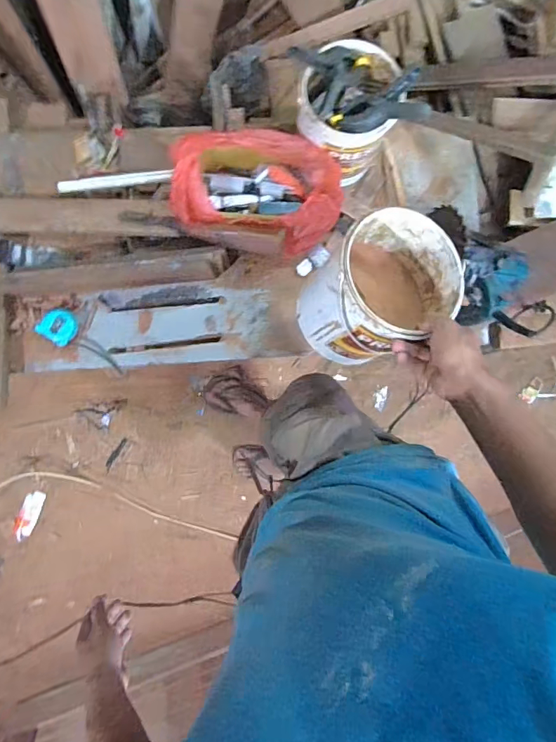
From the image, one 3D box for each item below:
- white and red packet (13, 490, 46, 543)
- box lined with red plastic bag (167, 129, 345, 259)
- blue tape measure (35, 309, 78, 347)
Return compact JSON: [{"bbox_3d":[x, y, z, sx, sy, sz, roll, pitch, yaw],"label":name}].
[{"bbox_3d":[-0.802,0.465,1.437,0.059,0.013,0.168,23,90,-6],"label":"white and red packet"},{"bbox_3d":[-0.036,-0.335,0.832,0.307,0.114,0.216,6,91,-5],"label":"box lined with red plastic bag"},{"bbox_3d":[-0.442,-0.090,0.906,0.062,0.033,0.069,43,88,-5],"label":"blue tape measure"}]

